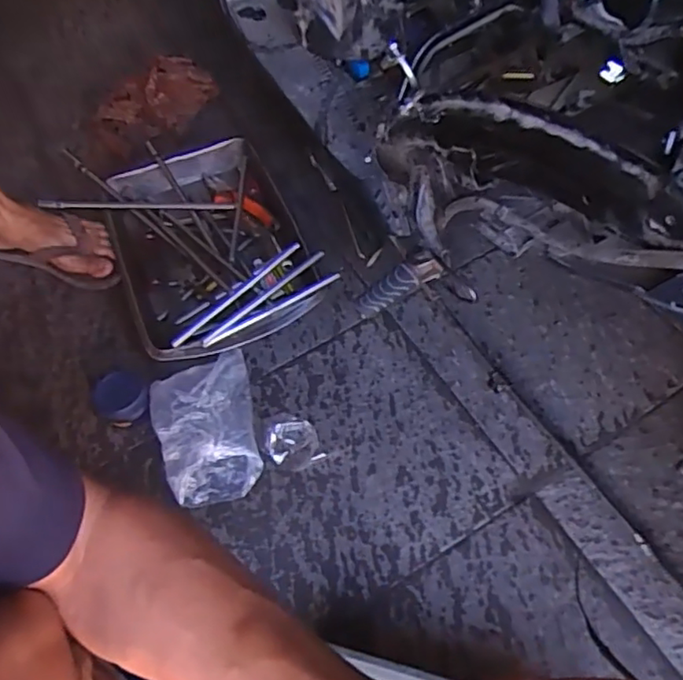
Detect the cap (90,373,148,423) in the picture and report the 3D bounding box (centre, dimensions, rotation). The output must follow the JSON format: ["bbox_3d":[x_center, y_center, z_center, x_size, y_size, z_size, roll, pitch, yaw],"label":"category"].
[{"bbox_3d":[-0.268,0.076,0.731,0.057,0.048,0.055,-1,59,2],"label":"cap"}]

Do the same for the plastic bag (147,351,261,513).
[{"bbox_3d":[-0.163,0.102,0.715,0.111,0.046,0.176,-13,60,-5],"label":"plastic bag"}]

